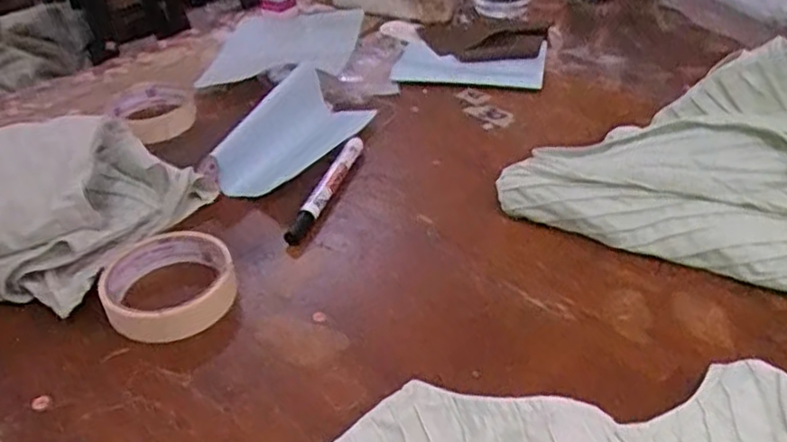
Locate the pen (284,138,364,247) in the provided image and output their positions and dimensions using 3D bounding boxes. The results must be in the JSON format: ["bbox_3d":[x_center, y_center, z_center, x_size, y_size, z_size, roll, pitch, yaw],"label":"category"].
[{"bbox_3d":[-0.055,-0.030,0.569,0.016,0.016,0.135,9,39,18],"label":"pen"}]

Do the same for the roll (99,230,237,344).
[{"bbox_3d":[-0.158,0.044,0.483,0.085,0.033,0.082,-3,37,2],"label":"roll"}]

